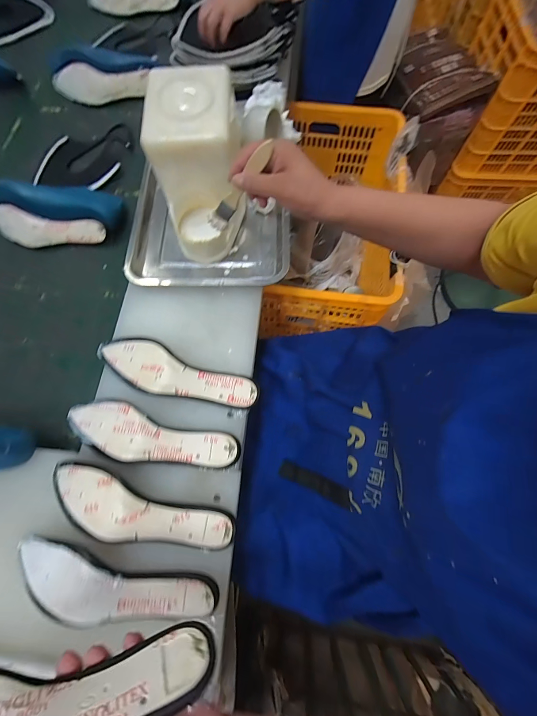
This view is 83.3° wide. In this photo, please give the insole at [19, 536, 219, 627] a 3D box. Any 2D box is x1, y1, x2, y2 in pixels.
[{"bbox_3d":[-0.201,0.284,0.372,0.269,0.038,0.078,14,73,5],"label":"insole"}]

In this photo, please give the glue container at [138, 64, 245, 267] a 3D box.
[{"bbox_3d":[-0.113,-0.307,0.504,0.140,0.174,0.219,-9,72,-2],"label":"glue container"}]

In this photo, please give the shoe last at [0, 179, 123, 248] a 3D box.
[{"bbox_3d":[-0.444,-0.301,0.614,0.272,0.080,0.126,-1,72,0],"label":"shoe last"}]

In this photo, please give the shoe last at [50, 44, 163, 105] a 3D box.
[{"bbox_3d":[-0.413,-0.702,0.756,0.269,0.078,0.095,-8,72,-2],"label":"shoe last"}]

